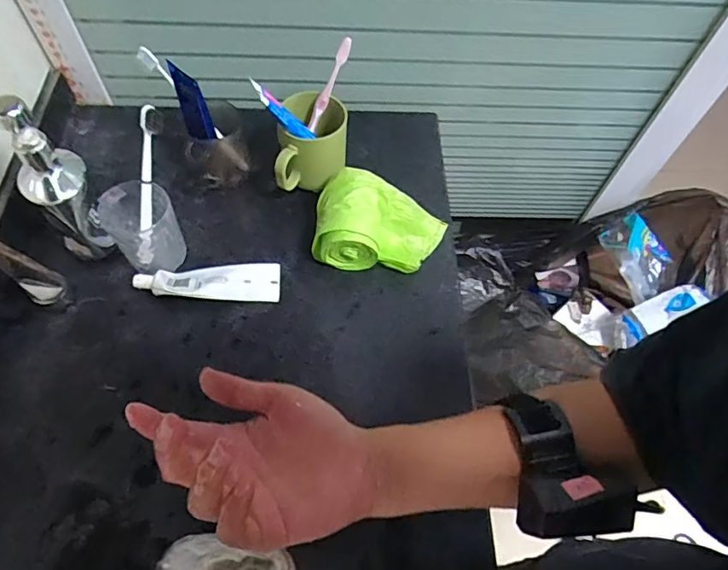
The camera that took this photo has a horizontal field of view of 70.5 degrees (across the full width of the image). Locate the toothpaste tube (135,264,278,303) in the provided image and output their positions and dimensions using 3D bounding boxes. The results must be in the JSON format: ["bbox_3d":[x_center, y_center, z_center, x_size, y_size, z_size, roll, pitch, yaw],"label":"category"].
[{"bbox_3d":[-0.178,-0.003,0.594,0.156,0.025,0.049,-3,62,-5],"label":"toothpaste tube"}]

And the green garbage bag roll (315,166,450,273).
[{"bbox_3d":[0.019,-0.069,0.617,0.155,0.063,0.105,14,61,4],"label":"green garbage bag roll"}]

